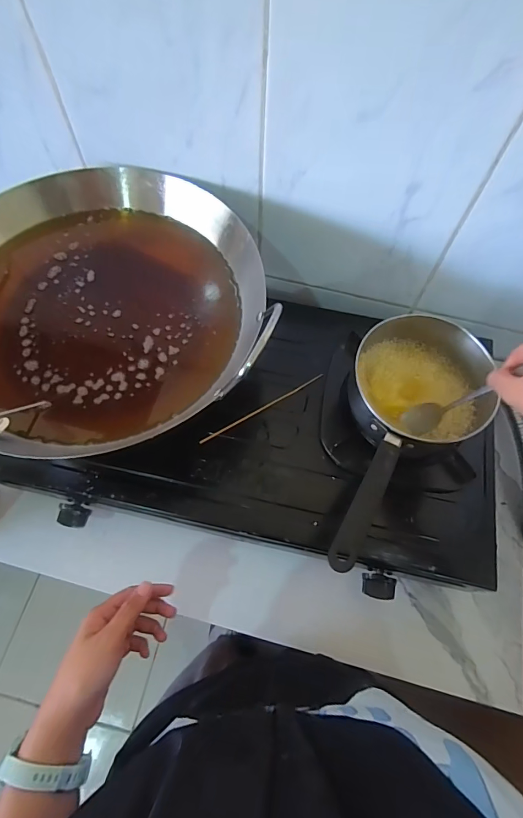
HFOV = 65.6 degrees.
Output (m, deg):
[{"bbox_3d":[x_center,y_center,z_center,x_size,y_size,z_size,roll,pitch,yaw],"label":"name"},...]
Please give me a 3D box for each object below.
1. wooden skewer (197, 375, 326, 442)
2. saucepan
[{"bbox_3d":[0.002,-0.001,0.556,0.193,0.005,0.005,-29,70,-14],"label":"wooden skewer"},{"bbox_3d":[0.163,0.026,0.485,0.176,0.079,0.371,30,56,11],"label":"saucepan"}]

